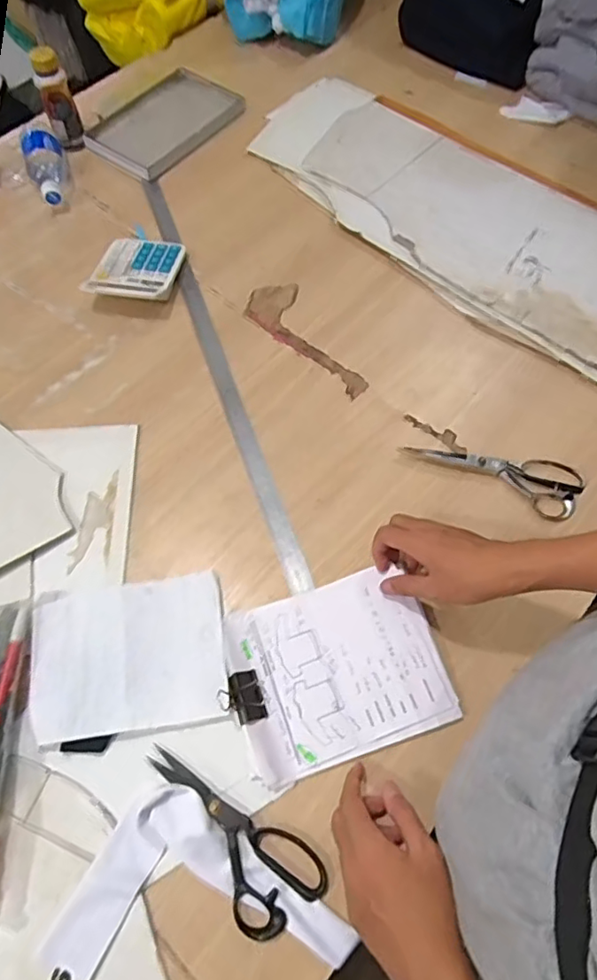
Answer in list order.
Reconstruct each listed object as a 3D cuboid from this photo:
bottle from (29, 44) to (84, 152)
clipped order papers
[{"bbox_3d":[-0.396,-0.642,0.940,0.054,0.133,0.050,-19,65,-11],"label":"bottle"},{"bbox_3d":[-0.059,0.184,0.599,0.421,0.016,0.193,3,65,0],"label":"clipped order papers"}]

